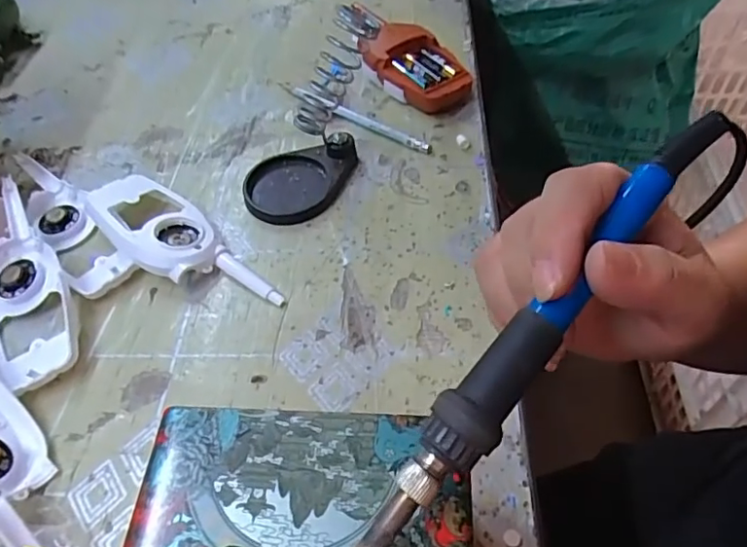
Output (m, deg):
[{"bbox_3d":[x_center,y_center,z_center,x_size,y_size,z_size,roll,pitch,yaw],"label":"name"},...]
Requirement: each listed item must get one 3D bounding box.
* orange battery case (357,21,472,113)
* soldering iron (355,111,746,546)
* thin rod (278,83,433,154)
[{"bbox_3d":[0.037,-0.179,0.491,0.065,0.035,0.110,-37,58,-24],"label":"orange battery case"},{"bbox_3d":[0.053,0.026,0.180,0.024,0.025,0.209,37,81,29],"label":"soldering iron"},{"bbox_3d":[-0.020,-0.136,0.478,0.163,0.007,0.014,32,60,26],"label":"thin rod"}]

